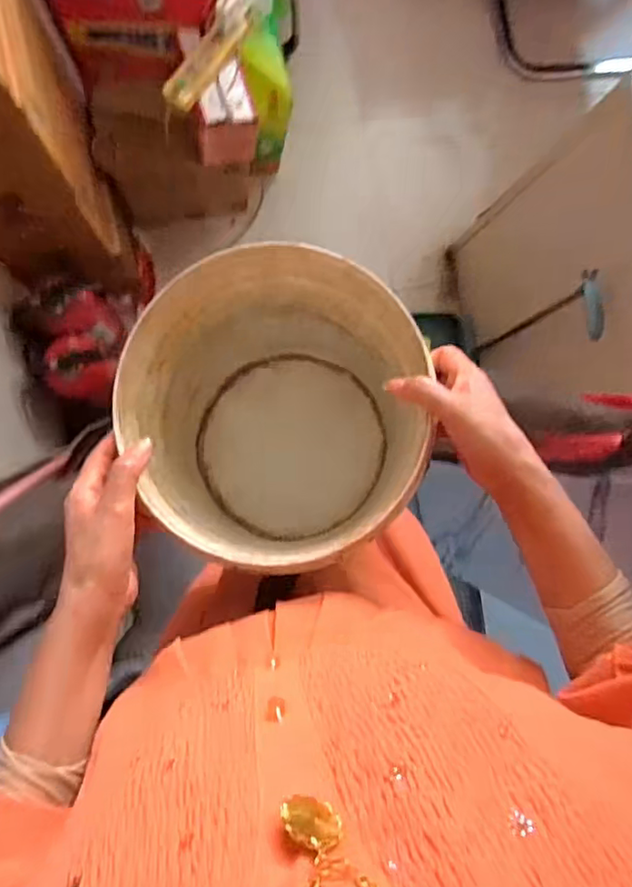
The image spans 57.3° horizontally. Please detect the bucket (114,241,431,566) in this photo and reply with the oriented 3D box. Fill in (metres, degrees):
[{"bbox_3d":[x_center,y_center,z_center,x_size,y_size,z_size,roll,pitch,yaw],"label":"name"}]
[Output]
[{"bbox_3d":[-0.046,-0.035,0.531,0.230,0.214,0.243,0,90,-7],"label":"bucket"}]

